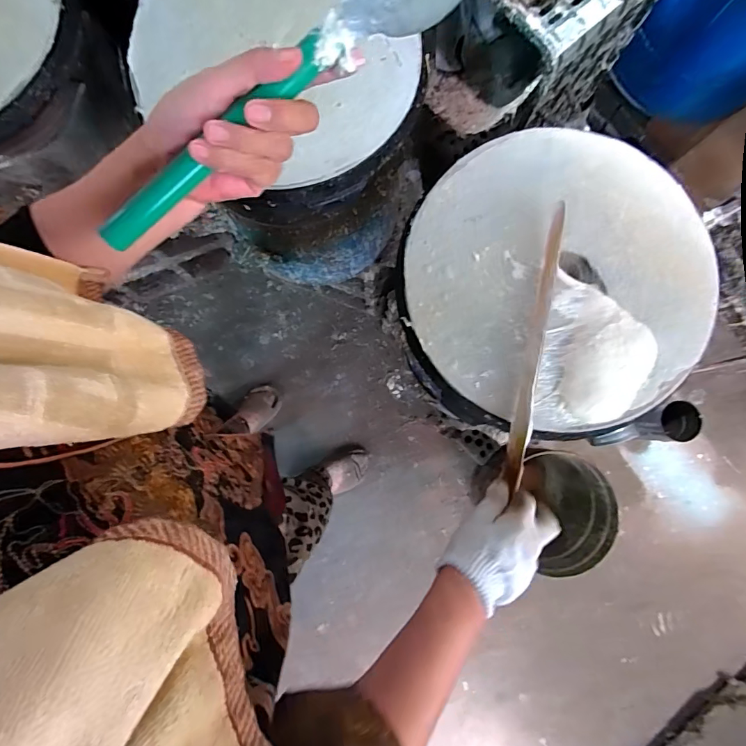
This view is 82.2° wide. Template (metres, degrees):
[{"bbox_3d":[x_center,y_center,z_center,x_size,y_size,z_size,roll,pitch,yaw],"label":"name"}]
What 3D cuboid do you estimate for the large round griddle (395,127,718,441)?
[{"bbox_3d":[0.226,-0.112,0.534,0.377,0.062,0.370,0,85,0],"label":"large round griddle"}]

